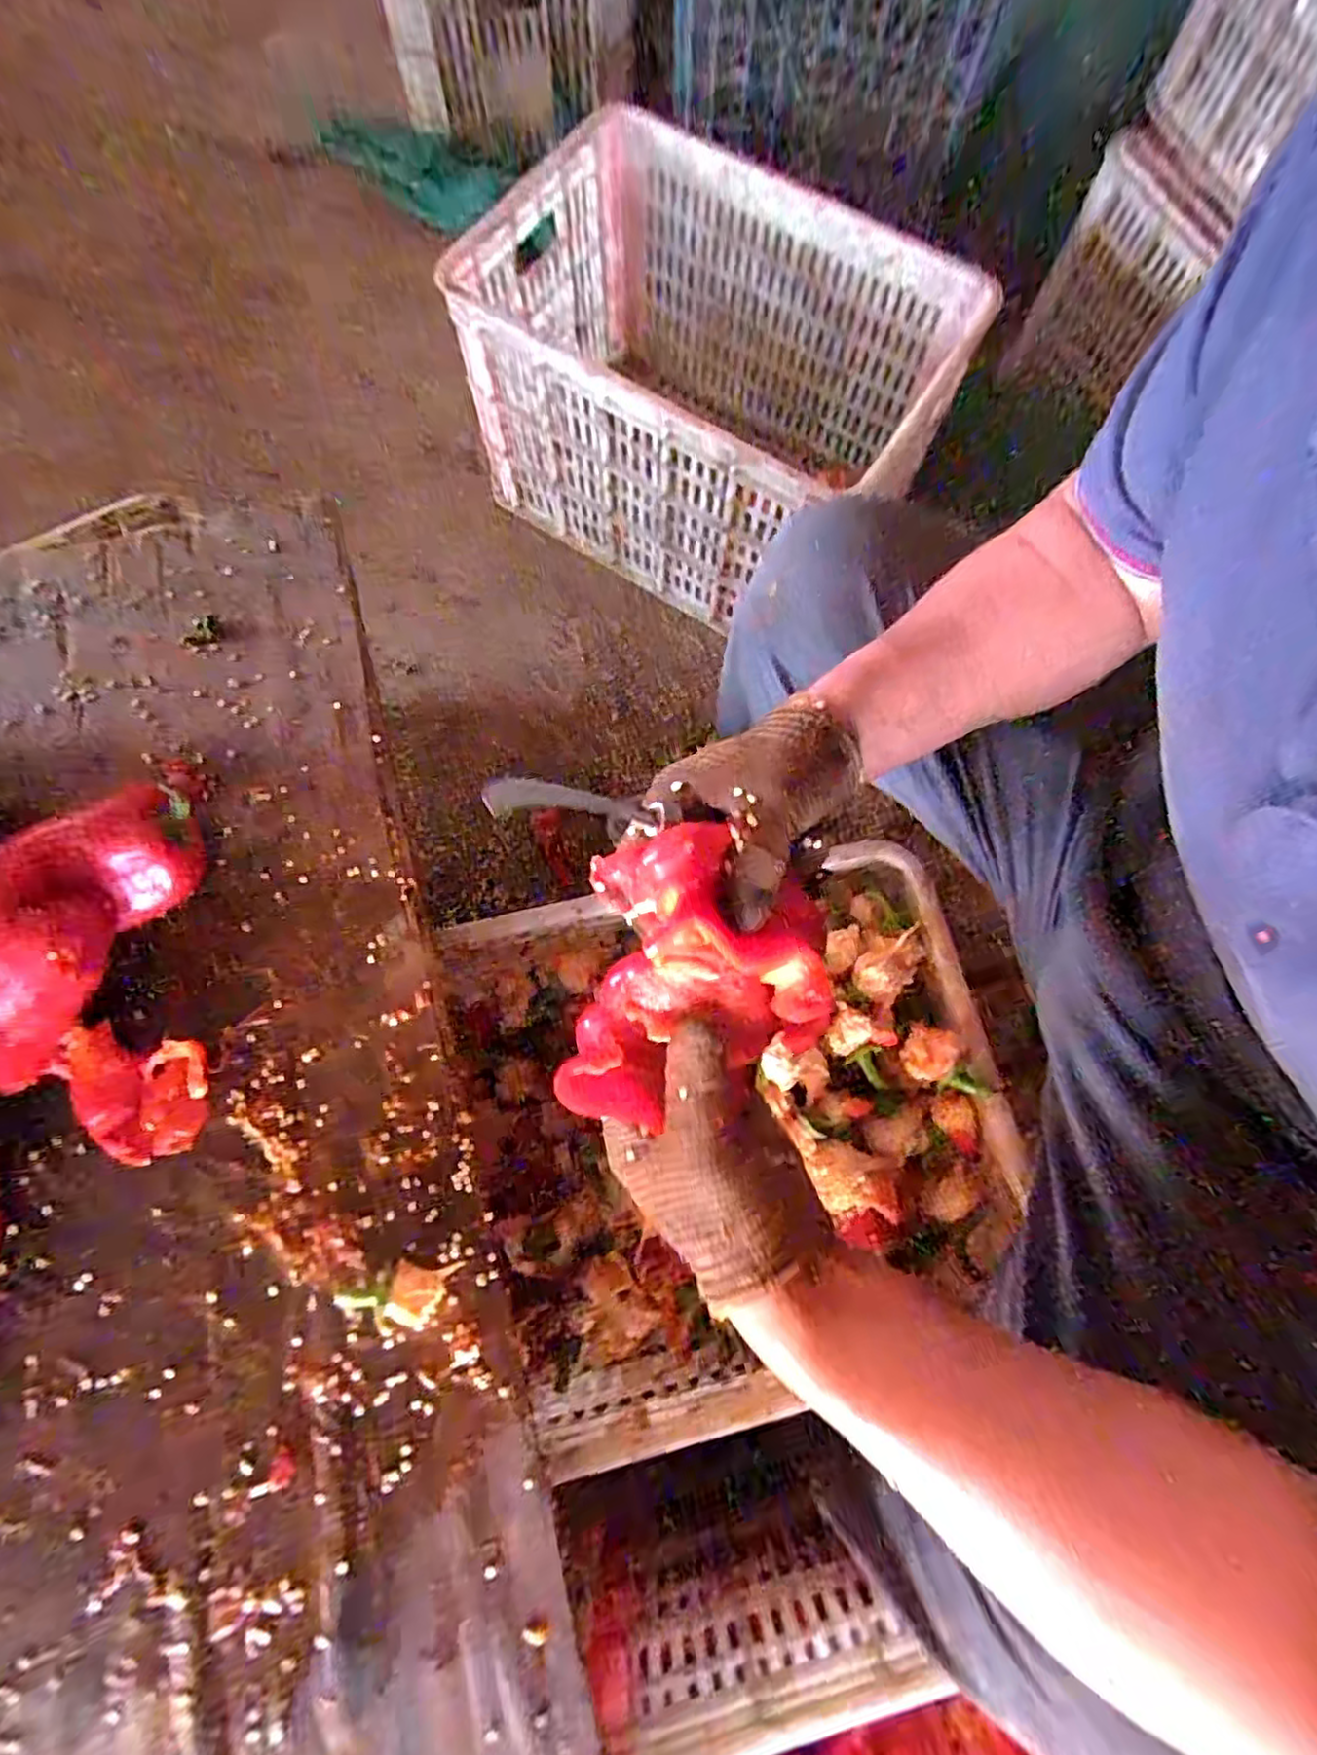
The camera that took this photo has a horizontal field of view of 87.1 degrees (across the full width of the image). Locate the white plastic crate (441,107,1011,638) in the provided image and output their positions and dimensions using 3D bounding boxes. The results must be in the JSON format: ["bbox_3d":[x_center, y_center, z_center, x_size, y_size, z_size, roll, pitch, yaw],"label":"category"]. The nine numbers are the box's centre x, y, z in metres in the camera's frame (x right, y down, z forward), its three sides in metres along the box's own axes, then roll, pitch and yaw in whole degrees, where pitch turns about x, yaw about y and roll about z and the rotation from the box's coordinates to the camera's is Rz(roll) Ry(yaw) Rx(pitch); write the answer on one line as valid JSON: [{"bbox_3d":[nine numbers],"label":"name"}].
[{"bbox_3d":[0.061,-0.624,0.890,0.526,0.289,0.411,34,78,8],"label":"white plastic crate"}]

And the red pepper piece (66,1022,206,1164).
[{"bbox_3d":[-0.315,0.132,0.418,0.082,0.026,0.071,10,76,2],"label":"red pepper piece"}]

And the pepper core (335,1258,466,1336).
[{"bbox_3d":[-0.145,0.238,0.393,0.063,0.024,0.037,-30,78,-8],"label":"pepper core"}]

